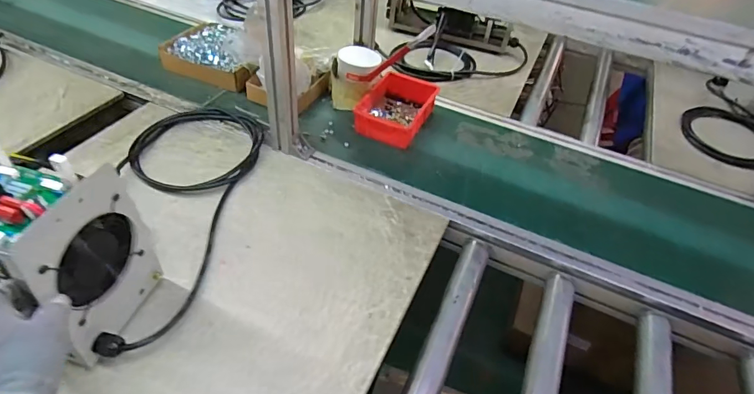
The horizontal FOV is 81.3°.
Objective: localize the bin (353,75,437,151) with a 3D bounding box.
[{"bbox_3d":[0.045,-0.196,0.982,0.137,0.057,0.206,20,46,13],"label":"bin"}]

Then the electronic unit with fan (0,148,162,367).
[{"bbox_3d":[-0.460,0.043,0.532,0.304,0.221,0.137,16,45,9],"label":"electronic unit with fan"}]

